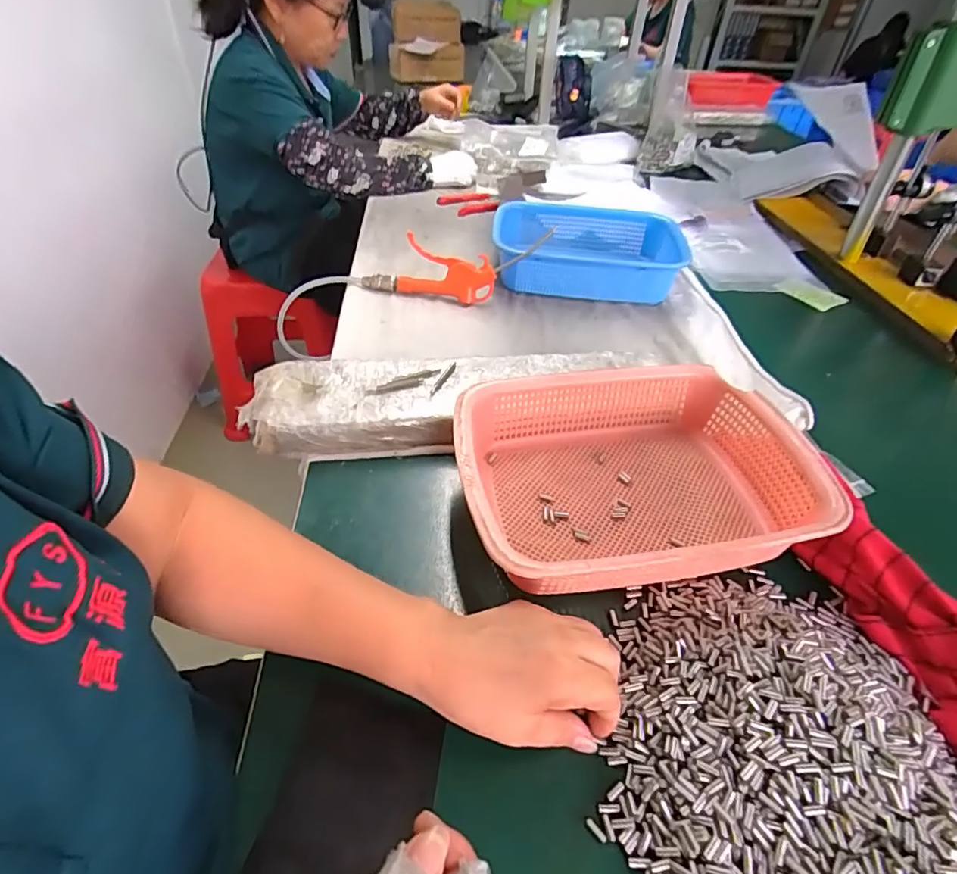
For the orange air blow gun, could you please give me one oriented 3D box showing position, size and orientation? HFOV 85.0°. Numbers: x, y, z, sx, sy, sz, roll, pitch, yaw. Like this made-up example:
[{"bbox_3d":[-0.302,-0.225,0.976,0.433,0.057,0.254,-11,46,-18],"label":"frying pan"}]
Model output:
[{"bbox_3d":[-0.048,-0.246,0.748,0.247,0.093,0.052,8,43,5],"label":"orange air blow gun"}]

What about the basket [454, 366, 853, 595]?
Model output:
[{"bbox_3d":[0.130,0.034,0.466,0.288,0.077,0.215,-5,44,-8],"label":"basket"}]

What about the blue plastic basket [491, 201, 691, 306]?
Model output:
[{"bbox_3d":[0.174,-0.292,0.826,0.296,0.071,0.207,6,43,3],"label":"blue plastic basket"}]

